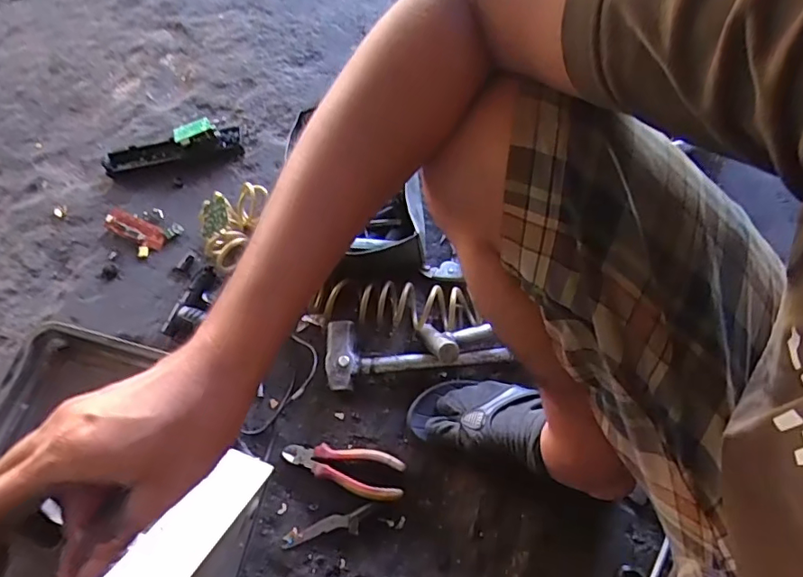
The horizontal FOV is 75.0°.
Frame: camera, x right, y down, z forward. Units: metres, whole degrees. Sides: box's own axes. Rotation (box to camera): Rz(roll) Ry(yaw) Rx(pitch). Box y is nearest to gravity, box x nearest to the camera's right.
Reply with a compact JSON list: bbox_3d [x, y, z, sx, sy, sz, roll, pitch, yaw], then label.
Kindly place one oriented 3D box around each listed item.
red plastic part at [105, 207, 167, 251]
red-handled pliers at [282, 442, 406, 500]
[{"bbox_3d":[-0.482,-0.109,0.953,0.118,0.023,0.044,22,67,14],"label":"red plastic part"},{"bbox_3d":[-0.084,0.250,0.738,0.177,0.022,0.060,12,65,9],"label":"red-handled pliers"}]

